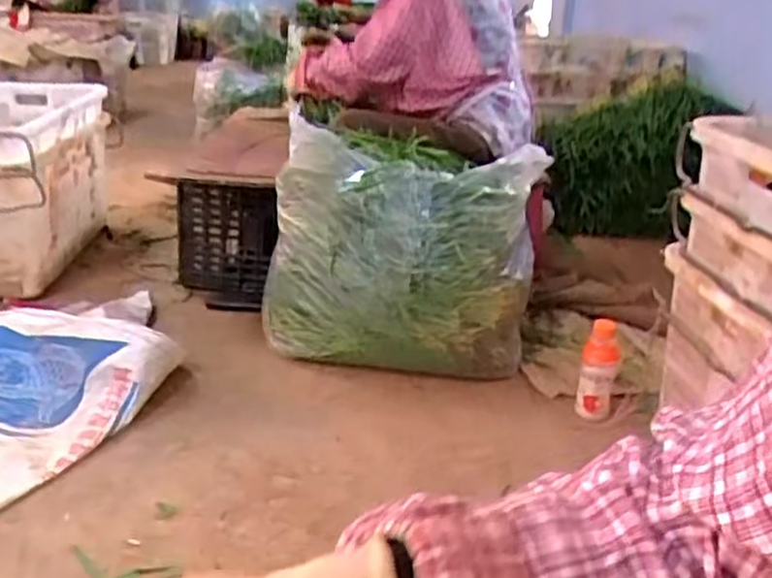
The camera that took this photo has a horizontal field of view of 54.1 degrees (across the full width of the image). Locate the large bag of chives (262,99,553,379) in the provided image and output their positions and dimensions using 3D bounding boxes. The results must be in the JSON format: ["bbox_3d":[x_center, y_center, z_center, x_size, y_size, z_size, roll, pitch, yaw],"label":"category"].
[{"bbox_3d":[0.036,-0.089,1.631,0.547,0.430,0.396,6,23,9],"label":"large bag of chives"}]

